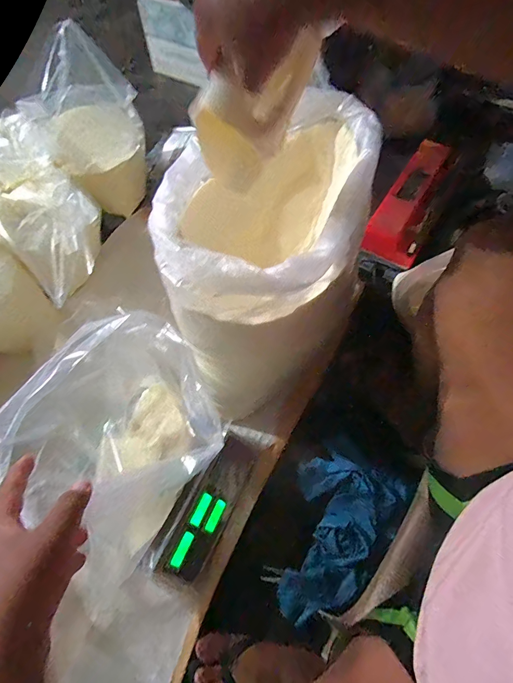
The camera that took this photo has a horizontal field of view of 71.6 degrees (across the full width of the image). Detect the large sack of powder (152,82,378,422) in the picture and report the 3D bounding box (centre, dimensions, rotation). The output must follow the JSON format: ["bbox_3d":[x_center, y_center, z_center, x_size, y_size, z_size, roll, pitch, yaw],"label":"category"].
[{"bbox_3d":[0.021,-0.135,0.652,0.290,0.401,0.440,31,68,17],"label":"large sack of powder"}]

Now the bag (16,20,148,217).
[{"bbox_3d":[-0.435,-0.566,0.978,0.169,0.365,0.254,28,67,15],"label":"bag"}]

